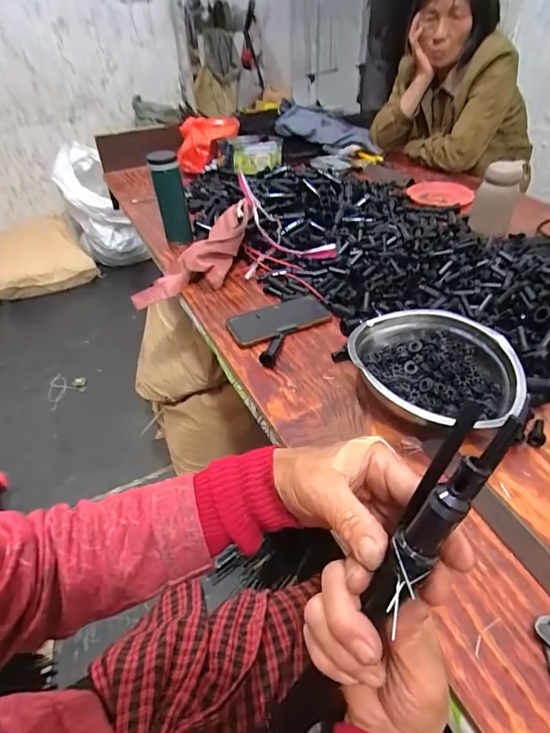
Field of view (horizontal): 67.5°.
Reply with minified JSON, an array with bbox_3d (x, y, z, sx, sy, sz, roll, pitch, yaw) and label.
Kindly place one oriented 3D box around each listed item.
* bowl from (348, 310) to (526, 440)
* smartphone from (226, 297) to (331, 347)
[{"bbox_3d":[0.192,0.008,0.522,0.193,0.061,0.211,3,42,8],"label":"bowl"},{"bbox_3d":[0.008,-0.079,0.686,0.166,0.010,0.085,-17,44,-14],"label":"smartphone"}]

